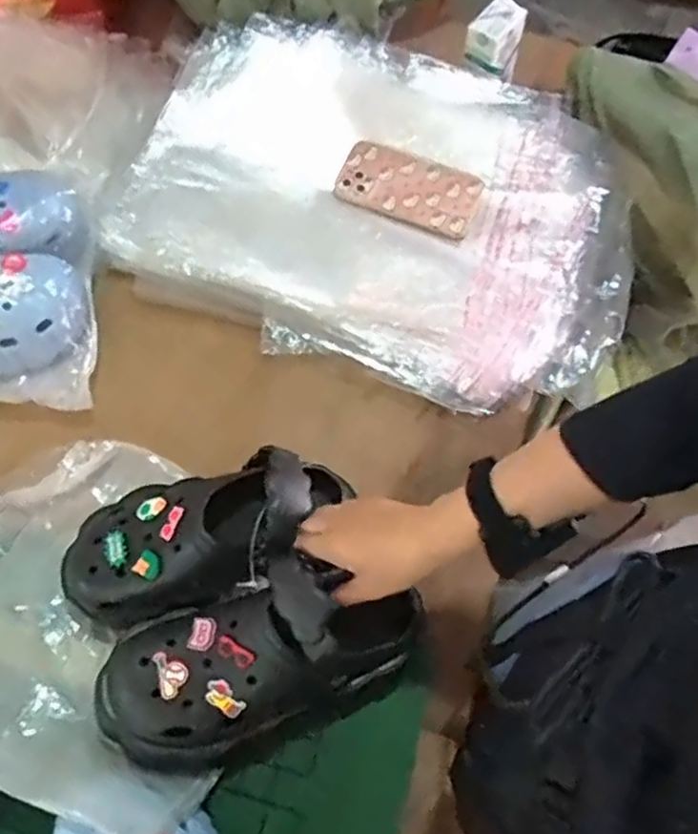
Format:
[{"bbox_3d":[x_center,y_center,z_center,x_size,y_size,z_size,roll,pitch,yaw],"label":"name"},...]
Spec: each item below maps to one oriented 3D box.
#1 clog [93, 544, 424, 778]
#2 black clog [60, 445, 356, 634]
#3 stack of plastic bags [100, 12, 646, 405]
[{"bbox_3d":[-0.071,0.198,0.575,0.262,0.109,0.122,-22,68,-8],"label":"clog"},{"bbox_3d":[-0.133,0.100,0.625,0.245,0.099,0.122,-23,67,7],"label":"black clog"},{"bbox_3d":[0.035,-0.246,0.795,0.562,0.083,0.386,19,68,9],"label":"stack of plastic bags"}]

